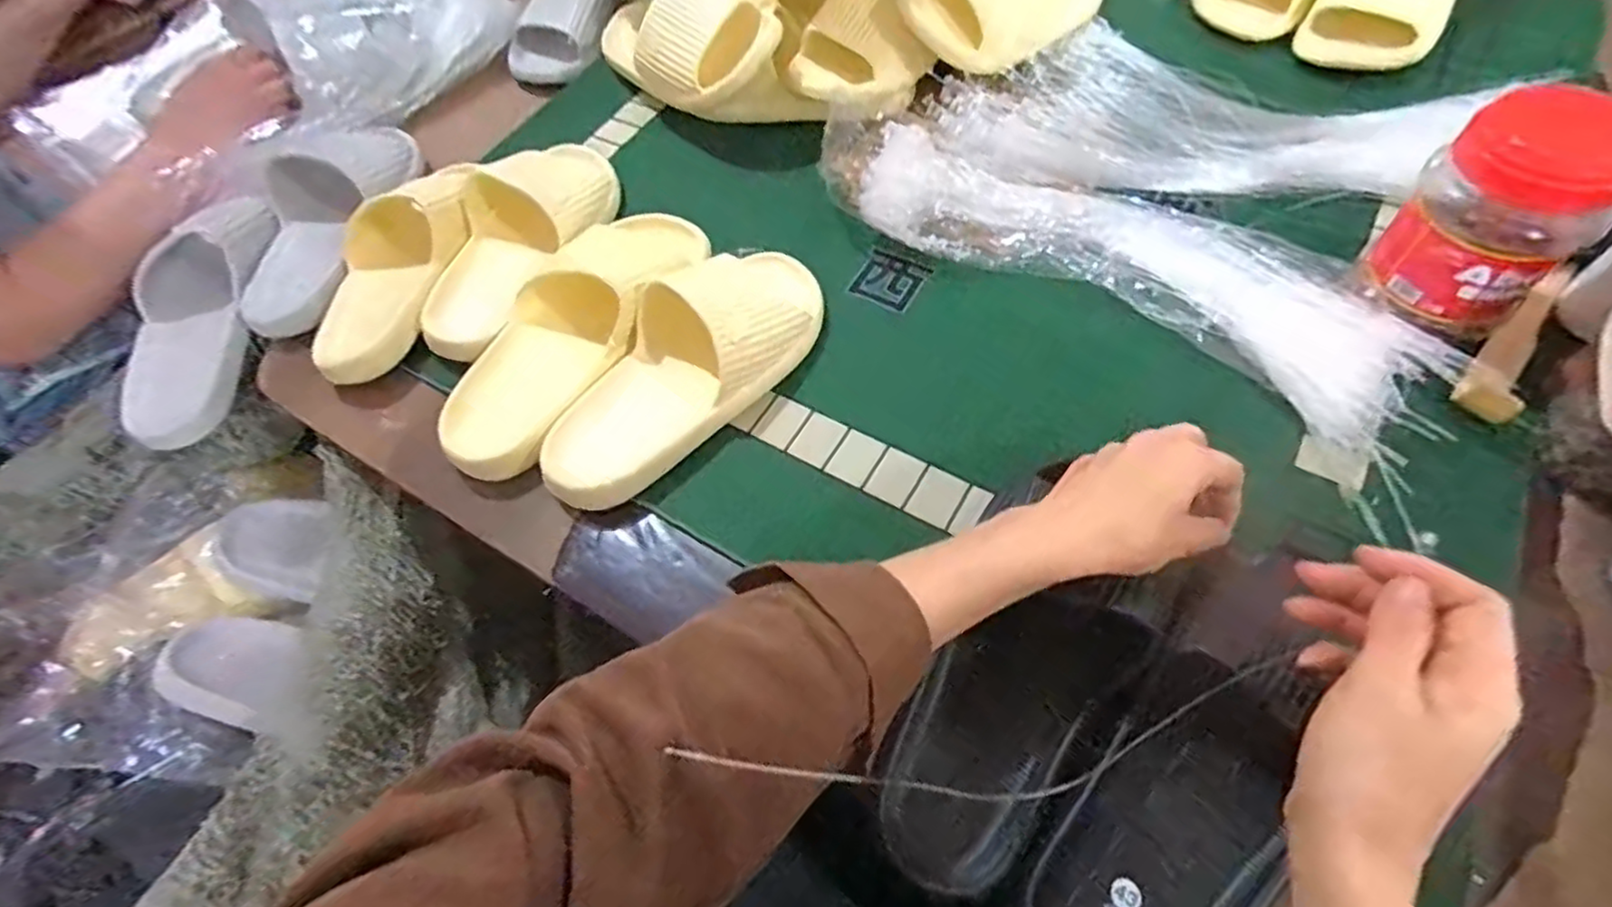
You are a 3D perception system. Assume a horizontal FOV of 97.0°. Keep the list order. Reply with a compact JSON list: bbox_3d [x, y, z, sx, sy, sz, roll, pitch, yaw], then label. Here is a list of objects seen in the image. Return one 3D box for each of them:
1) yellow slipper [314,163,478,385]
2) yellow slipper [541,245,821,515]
[{"bbox_3d":[-0.340,-0.153,0.588,0.097,0.058,0.218,8,61,12],"label":"yellow slipper"},{"bbox_3d":[-0.087,-0.067,0.502,0.245,0.063,0.095,-40,63,-16],"label":"yellow slipper"}]

